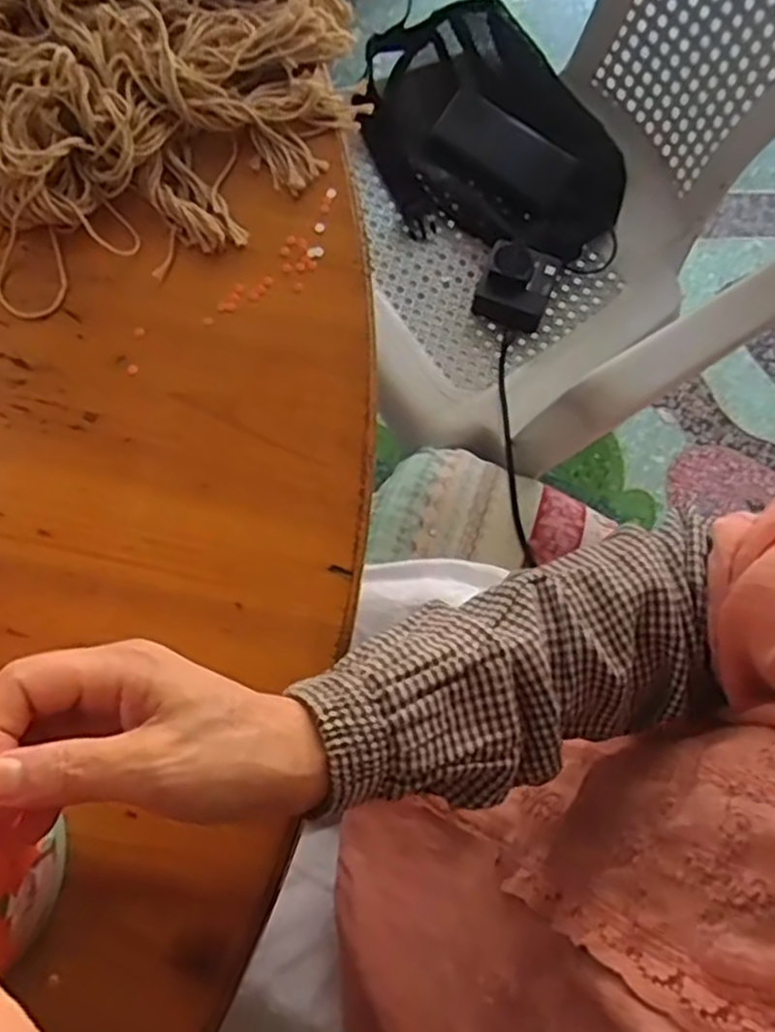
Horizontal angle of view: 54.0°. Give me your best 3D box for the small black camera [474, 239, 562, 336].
[{"bbox_3d":[0.133,-0.238,0.785,0.076,0.048,0.088,22,80,3],"label":"small black camera"}]

